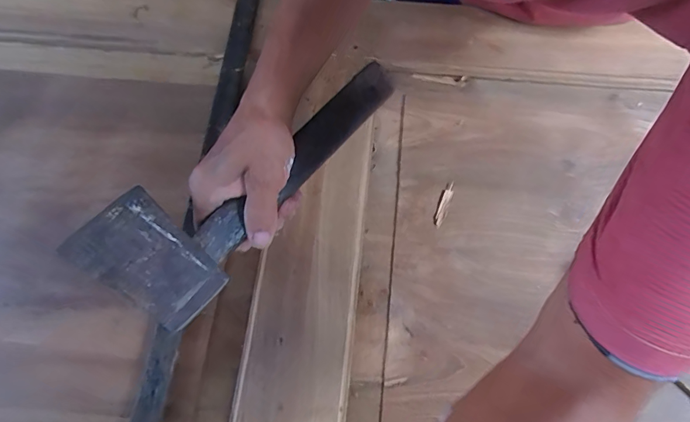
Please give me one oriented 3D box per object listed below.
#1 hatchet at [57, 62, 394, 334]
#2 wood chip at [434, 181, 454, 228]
[{"bbox_3d":[-0.071,-0.043,0.368,0.103,0.028,0.324,38,64,14],"label":"hatchet"},{"bbox_3d":[0.121,-0.009,0.488,0.011,0.004,0.062,19,70,8],"label":"wood chip"}]

